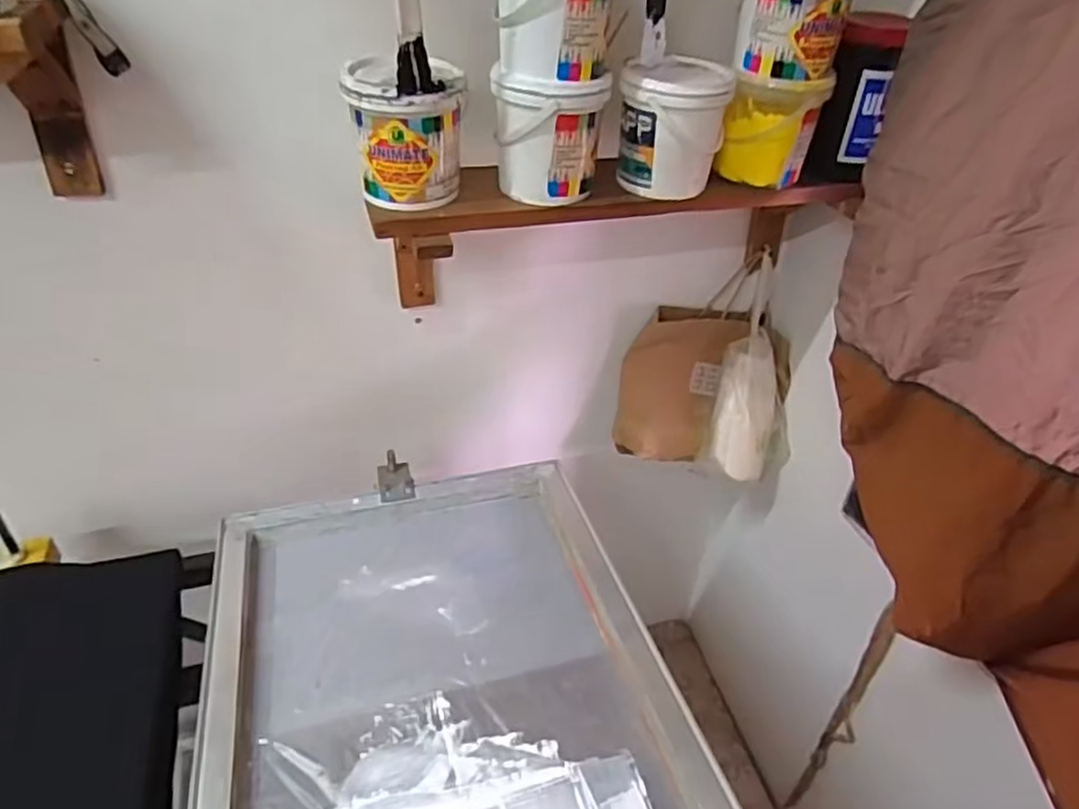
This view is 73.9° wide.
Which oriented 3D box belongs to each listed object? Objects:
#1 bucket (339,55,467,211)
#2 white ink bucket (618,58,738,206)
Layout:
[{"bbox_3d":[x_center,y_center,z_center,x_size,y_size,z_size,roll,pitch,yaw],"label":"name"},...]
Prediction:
[{"bbox_3d":[-0.137,-0.283,0.754,0.119,0.127,0.105,2,36,2],"label":"bucket"},{"bbox_3d":[0.149,-0.310,0.810,0.118,0.127,0.106,6,37,7],"label":"white ink bucket"}]

